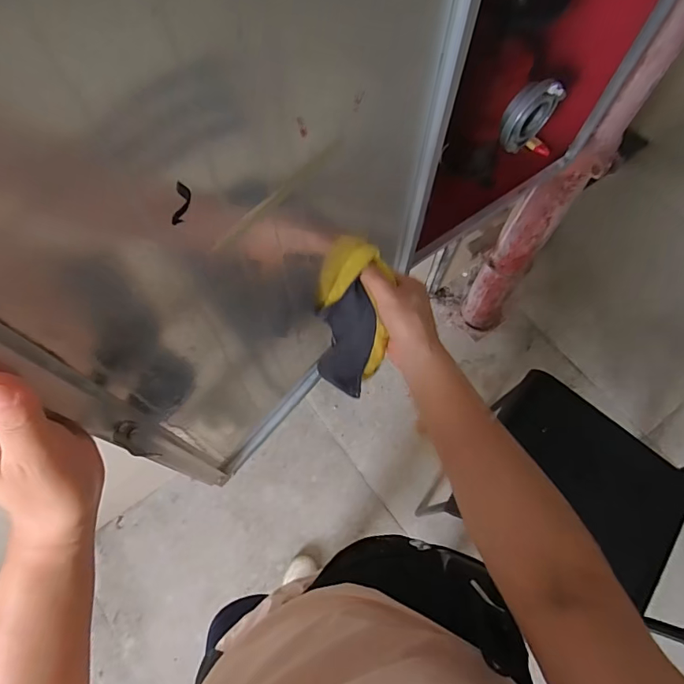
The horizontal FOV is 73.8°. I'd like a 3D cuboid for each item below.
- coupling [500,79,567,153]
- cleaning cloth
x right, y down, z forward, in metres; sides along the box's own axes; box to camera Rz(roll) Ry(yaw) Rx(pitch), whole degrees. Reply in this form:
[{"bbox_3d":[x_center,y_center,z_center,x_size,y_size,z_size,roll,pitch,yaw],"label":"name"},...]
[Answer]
[{"bbox_3d":[0.263,-0.322,0.646,0.087,0.084,0.038,-35,74,-13],"label":"coupling"},{"bbox_3d":[0.010,-0.022,0.473,0.071,0.038,0.165,-1,99,-1],"label":"cleaning cloth"}]

